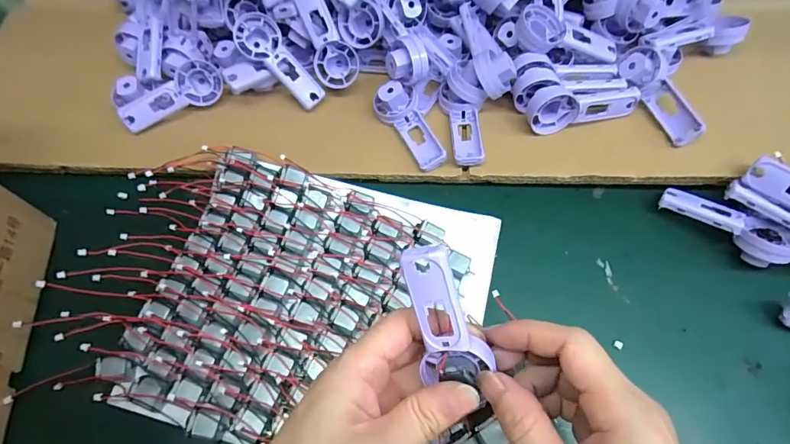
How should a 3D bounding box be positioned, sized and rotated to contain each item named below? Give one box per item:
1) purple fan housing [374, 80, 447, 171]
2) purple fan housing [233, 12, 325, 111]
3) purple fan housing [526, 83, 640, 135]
[{"bbox_3d":[0.017,-0.084,0.378,0.034,0.027,0.085,-30,64,-12],"label":"purple fan housing"},{"bbox_3d":[-0.105,-0.144,0.398,0.038,0.019,0.096,-43,95,-17],"label":"purple fan housing"},{"bbox_3d":[0.156,-0.096,0.367,0.094,0.032,0.024,-6,62,1],"label":"purple fan housing"}]

